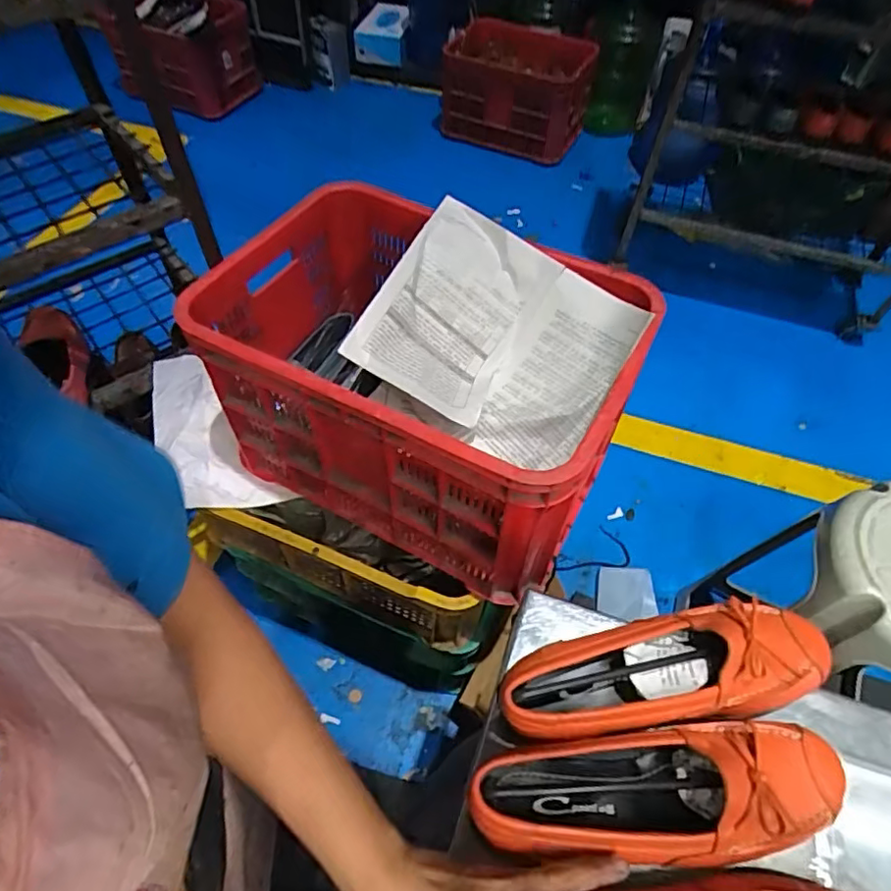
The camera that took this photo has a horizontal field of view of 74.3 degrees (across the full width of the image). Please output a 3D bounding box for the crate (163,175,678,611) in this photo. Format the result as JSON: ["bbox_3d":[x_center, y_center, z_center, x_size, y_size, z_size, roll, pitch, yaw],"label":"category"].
[{"bbox_3d":[-0.023,-0.087,0.798,0.486,0.309,0.355,25,58,15],"label":"crate"}]

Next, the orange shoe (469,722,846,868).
[{"bbox_3d":[0.145,0.240,0.399,0.255,0.055,0.081,-4,55,-4],"label":"orange shoe"}]

